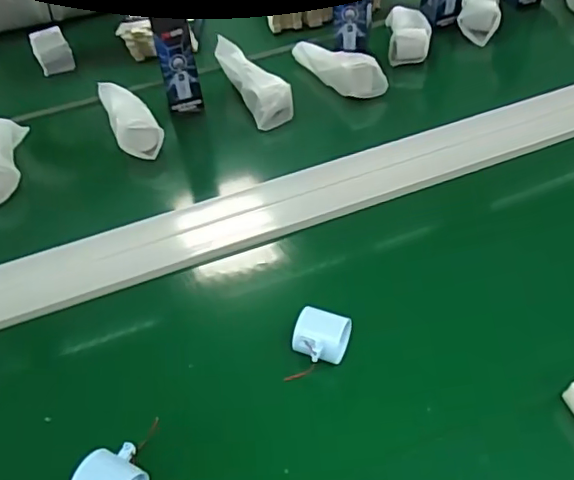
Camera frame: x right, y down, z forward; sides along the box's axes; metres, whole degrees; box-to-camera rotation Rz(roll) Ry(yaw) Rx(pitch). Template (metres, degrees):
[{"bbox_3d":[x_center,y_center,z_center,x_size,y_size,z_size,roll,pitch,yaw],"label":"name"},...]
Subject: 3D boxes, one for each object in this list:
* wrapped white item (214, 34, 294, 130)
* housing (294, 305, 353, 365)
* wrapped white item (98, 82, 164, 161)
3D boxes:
[{"bbox_3d":[-0.066,-0.281,1.027,0.066,0.060,0.188,-29,68,-20],"label":"wrapped white item"},{"bbox_3d":[0.040,0.119,0.674,0.060,0.049,0.061,9,49,14],"label":"housing"},{"bbox_3d":[-0.270,-0.208,0.996,0.064,0.063,0.181,-23,49,-15],"label":"wrapped white item"}]

